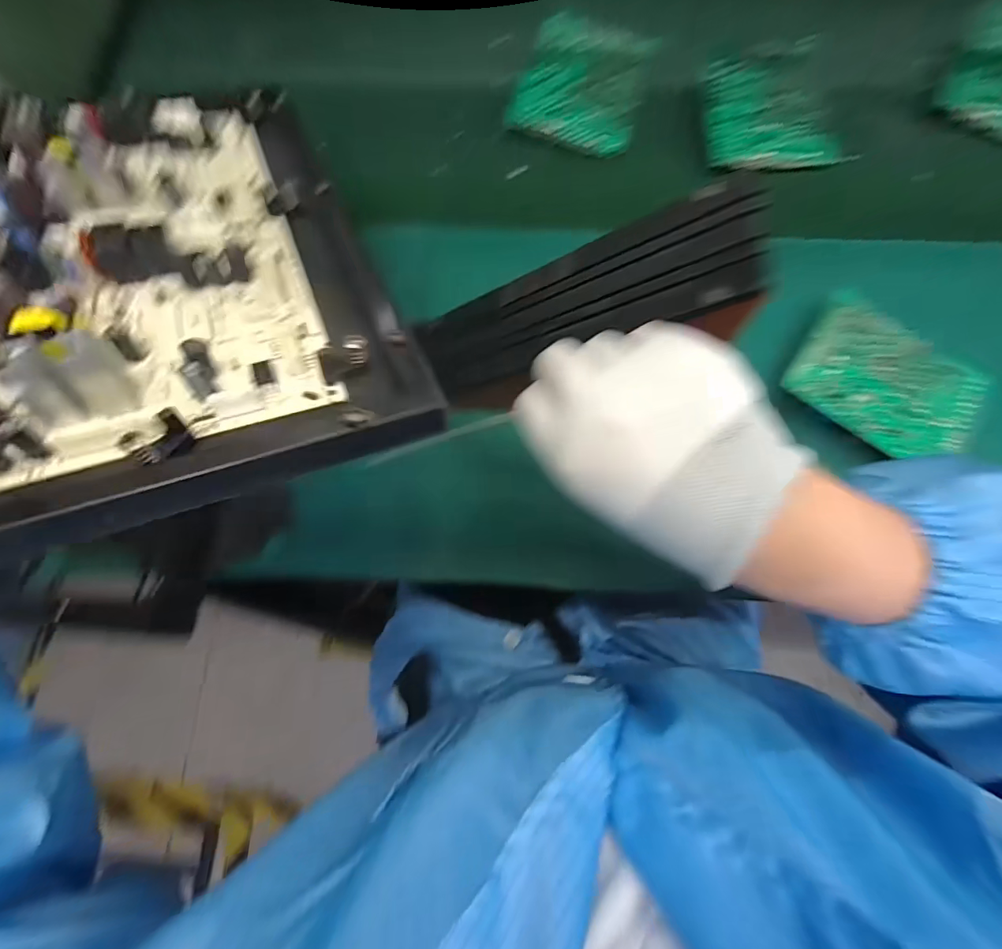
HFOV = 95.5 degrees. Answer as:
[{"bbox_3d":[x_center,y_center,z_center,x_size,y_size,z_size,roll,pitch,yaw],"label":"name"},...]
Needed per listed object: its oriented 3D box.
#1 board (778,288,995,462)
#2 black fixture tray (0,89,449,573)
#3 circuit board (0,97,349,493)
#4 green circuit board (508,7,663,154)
[{"bbox_3d":[0.324,-0.078,0.381,0.144,0.014,0.115,34,78,9],"label":"board"},{"bbox_3d":[-0.165,-0.109,0.209,0.184,0.026,0.303,-17,61,-19],"label":"black fixture tray"},{"bbox_3d":[-0.165,-0.114,0.214,0.123,0.023,0.274,-14,59,-21],"label":"circuit board"},{"bbox_3d":[0.088,-0.414,0.479,0.126,0.009,0.137,20,87,5],"label":"green circuit board"}]

